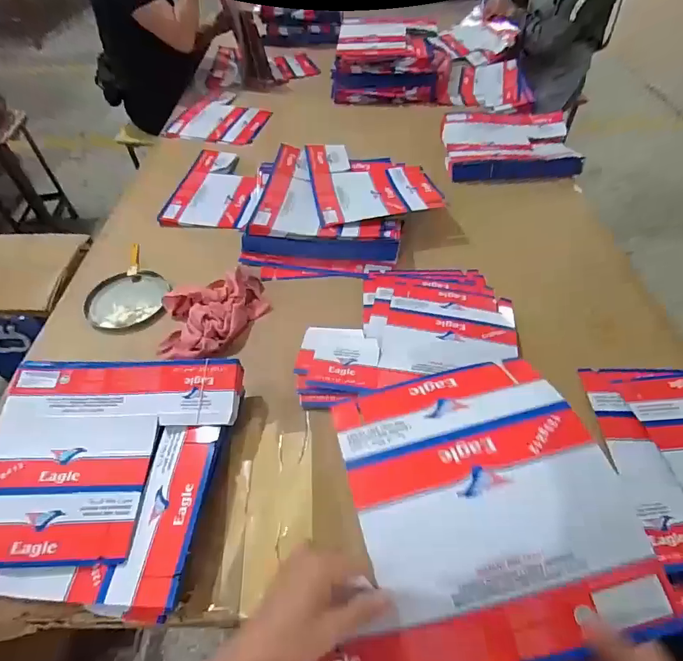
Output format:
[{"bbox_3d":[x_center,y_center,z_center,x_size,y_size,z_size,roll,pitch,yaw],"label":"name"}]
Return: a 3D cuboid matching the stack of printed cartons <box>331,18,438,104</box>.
[{"bbox_3d":[0.157,-0.924,1.505,0.359,0.149,0.260,4,50,7],"label":"stack of printed cartons"}]

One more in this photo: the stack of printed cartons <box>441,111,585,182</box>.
[{"bbox_3d":[0.454,-0.503,1.198,0.342,0.056,0.293,4,50,6],"label":"stack of printed cartons"}]

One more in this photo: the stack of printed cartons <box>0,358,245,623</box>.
[{"bbox_3d":[-0.349,0.195,0.646,0.337,0.086,0.353,5,50,7],"label":"stack of printed cartons"}]

